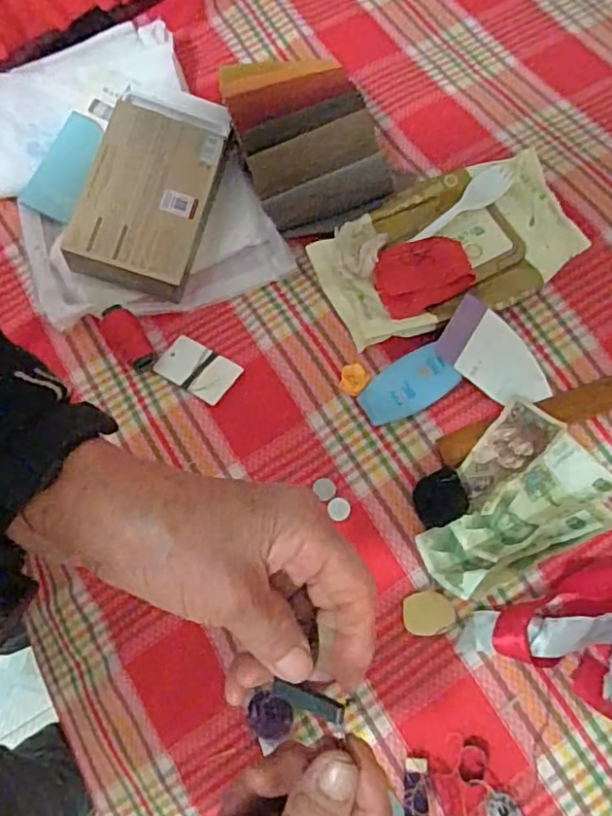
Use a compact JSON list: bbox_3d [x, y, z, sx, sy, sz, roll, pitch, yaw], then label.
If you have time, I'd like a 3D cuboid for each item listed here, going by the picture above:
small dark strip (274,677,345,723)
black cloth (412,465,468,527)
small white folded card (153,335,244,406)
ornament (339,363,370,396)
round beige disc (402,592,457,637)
[{"bbox_3d":[0.002,0.127,0.264,0.033,0.004,0.008,7,68,29],"label":"small dark strip"},{"bbox_3d":[0.104,0.069,0.467,0.042,0.013,0.037,-28,73,-5],"label":"black cloth"},{"bbox_3d":[-0.093,-0.034,0.518,0.070,0.008,0.041,26,69,22],"label":"small white folded card"},{"bbox_3d":[0.039,-0.023,0.504,0.022,0.010,0.025,25,76,11],"label":"ornament"},{"bbox_3d":[0.091,0.152,0.451,0.037,0.004,0.030,-7,72,2],"label":"round beige disc"}]

